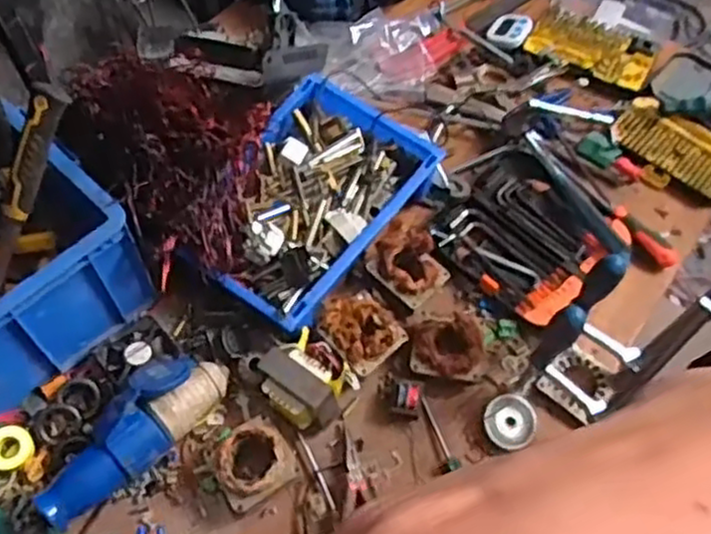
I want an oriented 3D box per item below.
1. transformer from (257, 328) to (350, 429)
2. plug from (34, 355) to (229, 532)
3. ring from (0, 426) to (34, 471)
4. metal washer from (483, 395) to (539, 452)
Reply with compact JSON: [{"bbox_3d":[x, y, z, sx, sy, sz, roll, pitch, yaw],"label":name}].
[{"bbox_3d":[-0.055,0.128,0.826,0.095,0.075,0.086,35,64,20],"label":"transformer"},{"bbox_3d":[-0.239,0.178,0.791,0.079,0.065,0.233,36,65,20],"label":"plug"},{"bbox_3d":[-0.381,0.200,0.803,0.048,0.016,0.048,6,71,-18],"label":"ring"},{"bbox_3d":[0.181,0.177,0.838,0.061,0.018,0.059,-23,61,-14],"label":"metal washer"}]

